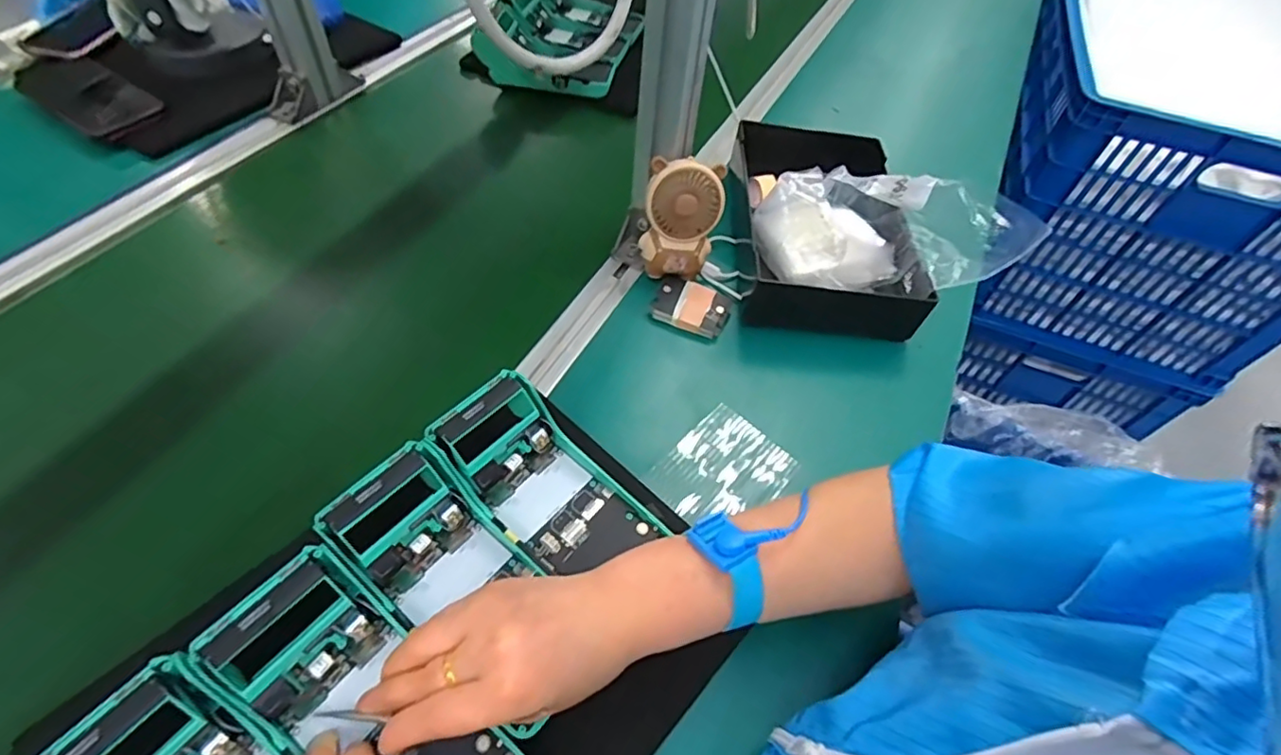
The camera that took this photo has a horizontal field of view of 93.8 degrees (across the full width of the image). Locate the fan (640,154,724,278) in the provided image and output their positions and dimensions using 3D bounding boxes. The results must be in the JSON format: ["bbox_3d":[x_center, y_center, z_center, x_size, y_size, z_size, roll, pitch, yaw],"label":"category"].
[{"bbox_3d":[0.036,-0.145,0.546,0.068,0.104,0.046,1,27,-6],"label":"fan"}]

